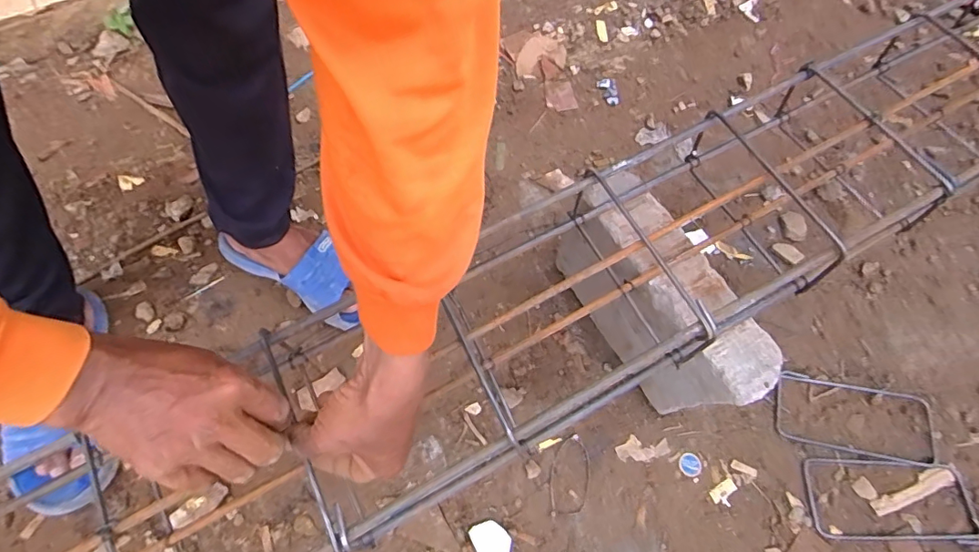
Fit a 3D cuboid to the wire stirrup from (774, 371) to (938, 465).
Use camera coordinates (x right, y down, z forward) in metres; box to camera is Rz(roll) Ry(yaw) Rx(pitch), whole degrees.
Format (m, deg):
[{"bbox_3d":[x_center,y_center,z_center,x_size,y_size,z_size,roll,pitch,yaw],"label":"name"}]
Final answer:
[{"bbox_3d":[0.482,0.188,0.671,0.206,0.011,0.096,11,63,4],"label":"wire stirrup"}]

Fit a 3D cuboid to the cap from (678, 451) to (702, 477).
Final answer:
[{"bbox_3d":[0.253,0.237,0.639,0.027,0.004,0.028,1,63,-1],"label":"cap"}]

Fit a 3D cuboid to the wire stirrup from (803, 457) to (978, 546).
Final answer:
[{"bbox_3d":[0.493,0.275,0.623,0.206,0.006,0.093,3,63,0],"label":"wire stirrup"}]

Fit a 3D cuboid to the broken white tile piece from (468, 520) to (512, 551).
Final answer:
[{"bbox_3d":[0.005,0.315,0.591,0.040,0.004,0.057,-25,66,-14],"label":"broken white tile piece"}]

